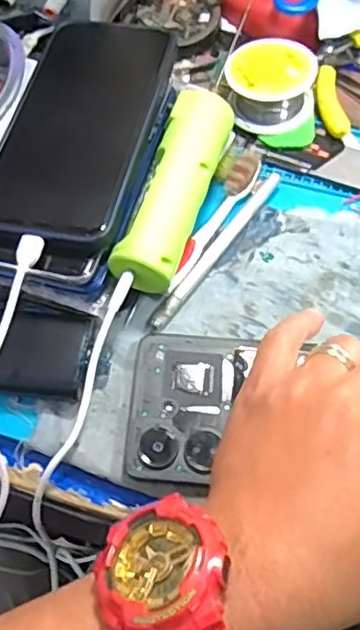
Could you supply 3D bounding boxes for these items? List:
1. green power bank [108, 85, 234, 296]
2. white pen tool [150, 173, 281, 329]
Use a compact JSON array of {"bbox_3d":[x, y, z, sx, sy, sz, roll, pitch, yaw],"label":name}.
[{"bbox_3d":[-0.002,-0.068,0.360,0.033,0.039,0.125,16,65,10],"label":"green power bank"},{"bbox_3d":[0.021,-0.039,0.366,0.009,0.005,0.120,34,69,17],"label":"white pen tool"}]

